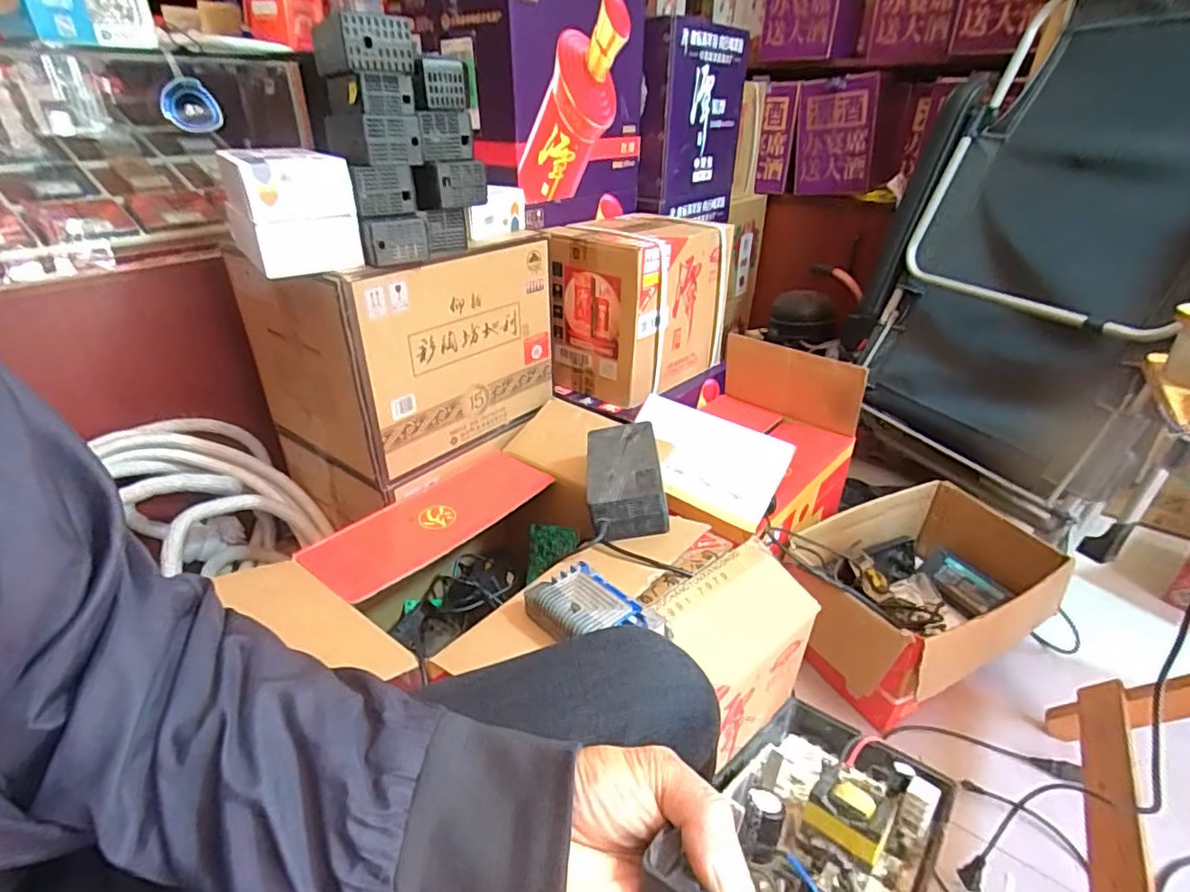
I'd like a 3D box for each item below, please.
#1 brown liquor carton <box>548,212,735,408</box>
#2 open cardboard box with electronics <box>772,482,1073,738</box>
[{"bbox_3d":[0.093,-0.281,1.181,0.218,0.290,0.340,25,38,36],"label":"brown liquor carton"},{"bbox_3d":[0.518,0.233,0.972,0.461,0.197,0.278,-14,33,-24],"label":"open cardboard box with electronics"}]

